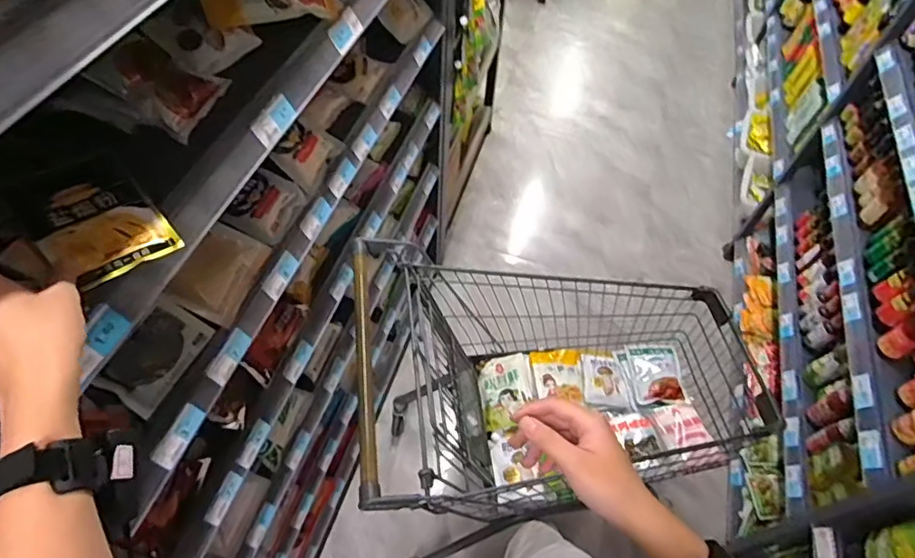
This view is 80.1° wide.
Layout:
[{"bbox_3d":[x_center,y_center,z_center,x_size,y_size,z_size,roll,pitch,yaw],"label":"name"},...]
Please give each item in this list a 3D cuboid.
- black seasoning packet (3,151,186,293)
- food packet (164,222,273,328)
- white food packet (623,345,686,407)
[{"bbox_3d":[-0.353,-0.060,0.529,0.103,0.017,0.134,-33,79,-34],"label":"black seasoning packet"},{"bbox_3d":[-0.337,-0.010,0.771,0.083,0.051,0.139,14,55,7],"label":"food packet"},{"bbox_3d":[0.488,0.227,1.342,0.119,0.039,0.164,0,55,-3],"label":"white food packet"}]

